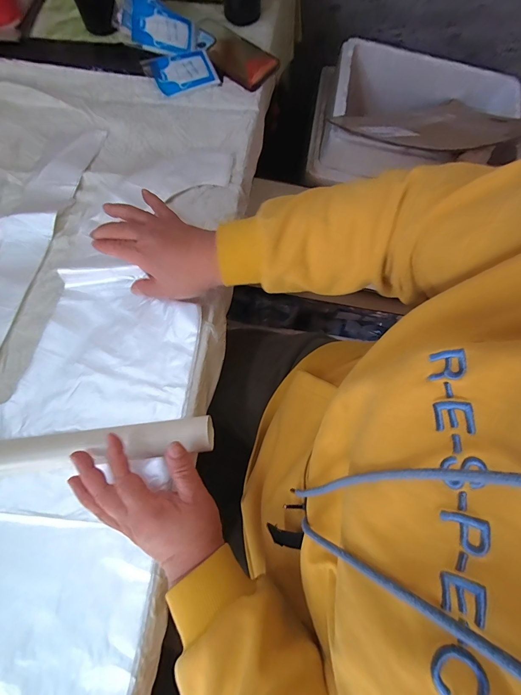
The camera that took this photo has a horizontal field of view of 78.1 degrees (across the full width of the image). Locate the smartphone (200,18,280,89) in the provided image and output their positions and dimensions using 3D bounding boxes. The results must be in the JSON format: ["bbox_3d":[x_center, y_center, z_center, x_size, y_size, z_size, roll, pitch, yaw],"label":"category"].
[{"bbox_3d":[-0.047,-0.483,0.524,0.155,0.015,0.076,41,78,8],"label":"smartphone"}]

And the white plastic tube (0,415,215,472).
[{"bbox_3d":[-0.226,0.113,0.352,0.345,0.029,0.038,-6,76,-2],"label":"white plastic tube"}]

